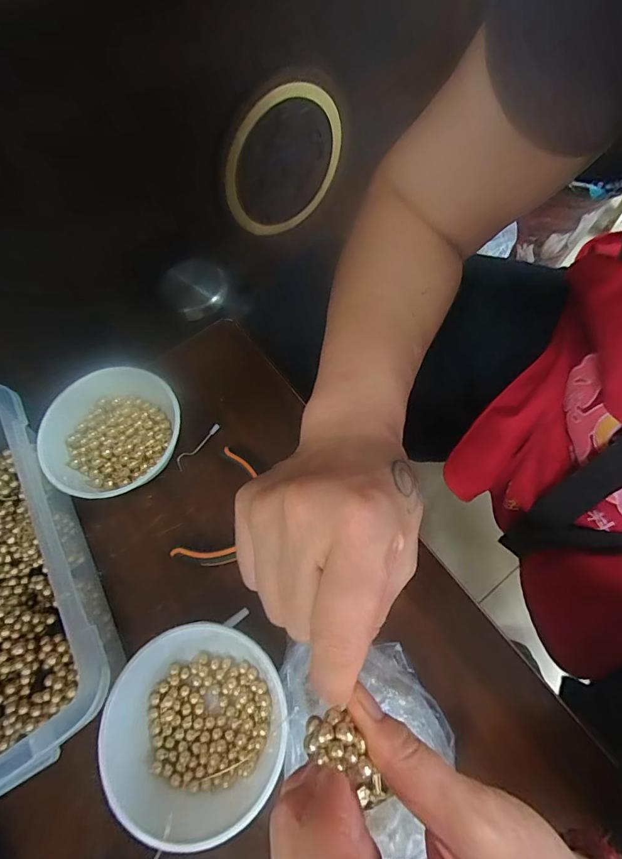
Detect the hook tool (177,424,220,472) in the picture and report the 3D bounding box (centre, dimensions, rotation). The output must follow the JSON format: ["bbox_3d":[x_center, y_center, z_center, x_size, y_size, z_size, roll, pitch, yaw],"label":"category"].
[{"bbox_3d":[-0.103,0.014,0.375,0.012,0.007,0.053,37,72,16],"label":"hook tool"}]

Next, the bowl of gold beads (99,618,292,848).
[{"bbox_3d":[-0.074,0.193,0.275,0.111,0.049,0.110,-1,66,1],"label":"bowl of gold beads"}]

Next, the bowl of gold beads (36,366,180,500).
[{"bbox_3d":[-0.169,0.006,0.358,0.107,0.049,0.113,-1,66,1],"label":"bowl of gold beads"}]

